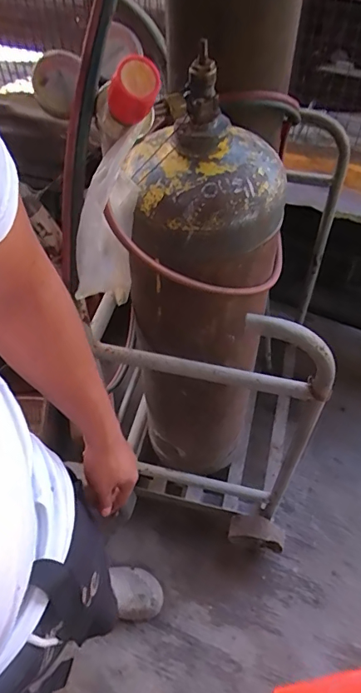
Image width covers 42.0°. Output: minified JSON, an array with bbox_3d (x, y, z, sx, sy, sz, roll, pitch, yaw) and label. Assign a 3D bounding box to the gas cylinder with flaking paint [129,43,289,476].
[{"bbox_3d":[0.038,-0.015,0.882,0.227,0.824,0.194,6,54,5],"label":"gas cylinder with flaking paint"}]

